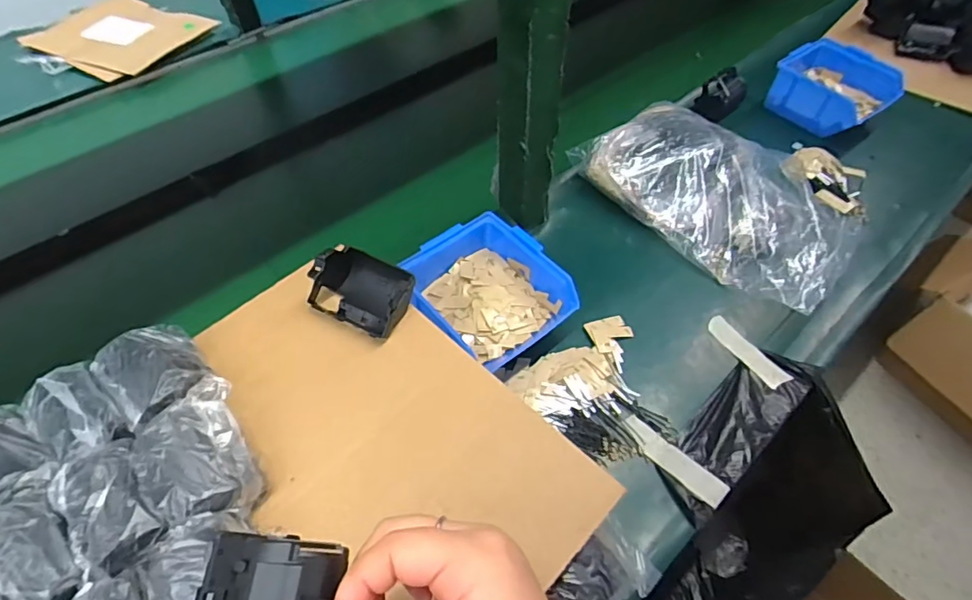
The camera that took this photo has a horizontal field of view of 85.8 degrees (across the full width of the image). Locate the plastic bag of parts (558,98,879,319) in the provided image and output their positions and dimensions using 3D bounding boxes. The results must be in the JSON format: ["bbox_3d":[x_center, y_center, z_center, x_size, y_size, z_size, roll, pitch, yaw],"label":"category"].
[{"bbox_3d":[0.273,-0.124,0.601,0.183,0.077,0.294,-33,59,-23],"label":"plastic bag of parts"}]

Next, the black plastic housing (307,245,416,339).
[{"bbox_3d":[-0.095,-0.010,0.404,0.073,0.040,0.053,21,55,16],"label":"black plastic housing"}]

